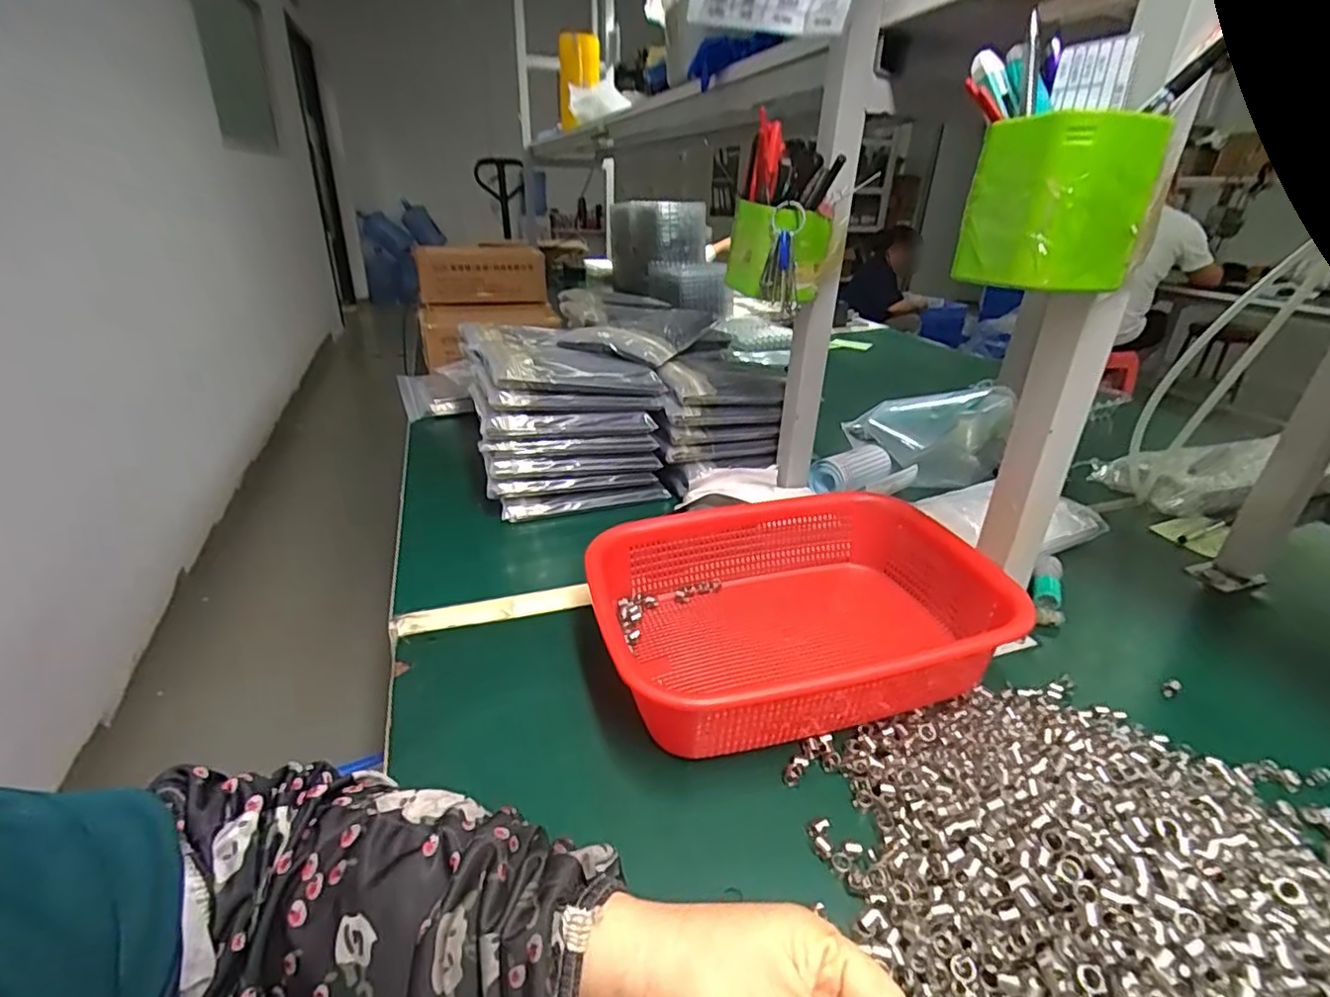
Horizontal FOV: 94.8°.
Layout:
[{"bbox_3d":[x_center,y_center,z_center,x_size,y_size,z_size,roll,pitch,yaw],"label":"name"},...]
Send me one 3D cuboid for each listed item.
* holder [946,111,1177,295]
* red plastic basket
[{"bbox_3d":[0.211,-0.158,0.332,0.062,0.079,0.065,-5,28,-17],"label":"holder"},{"bbox_3d":[0.095,0.084,0.456,0.281,0.085,0.208,-5,28,-15],"label":"red plastic basket"}]

